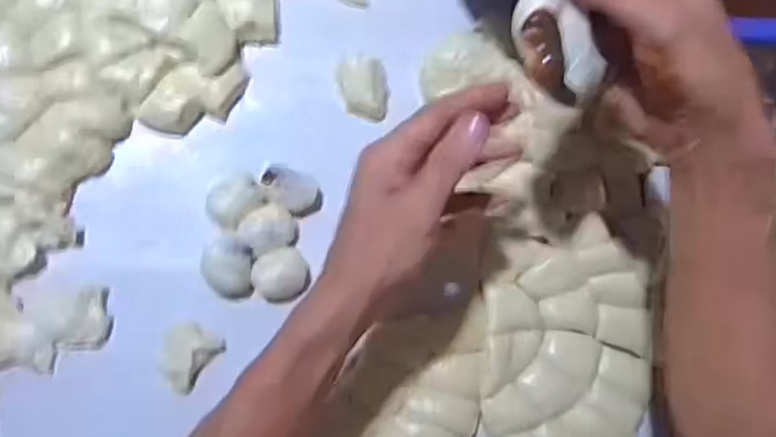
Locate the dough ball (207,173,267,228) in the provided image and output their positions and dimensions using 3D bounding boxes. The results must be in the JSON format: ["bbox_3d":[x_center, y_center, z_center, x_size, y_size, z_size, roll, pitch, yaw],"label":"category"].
[{"bbox_3d":[-0.113,-0.014,0.490,0.041,0.025,0.033,-43,94,-7],"label":"dough ball"}]

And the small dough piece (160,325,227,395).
[{"bbox_3d":[-0.145,0.097,0.475,0.037,0.017,0.044,40,83,-5],"label":"small dough piece"}]

